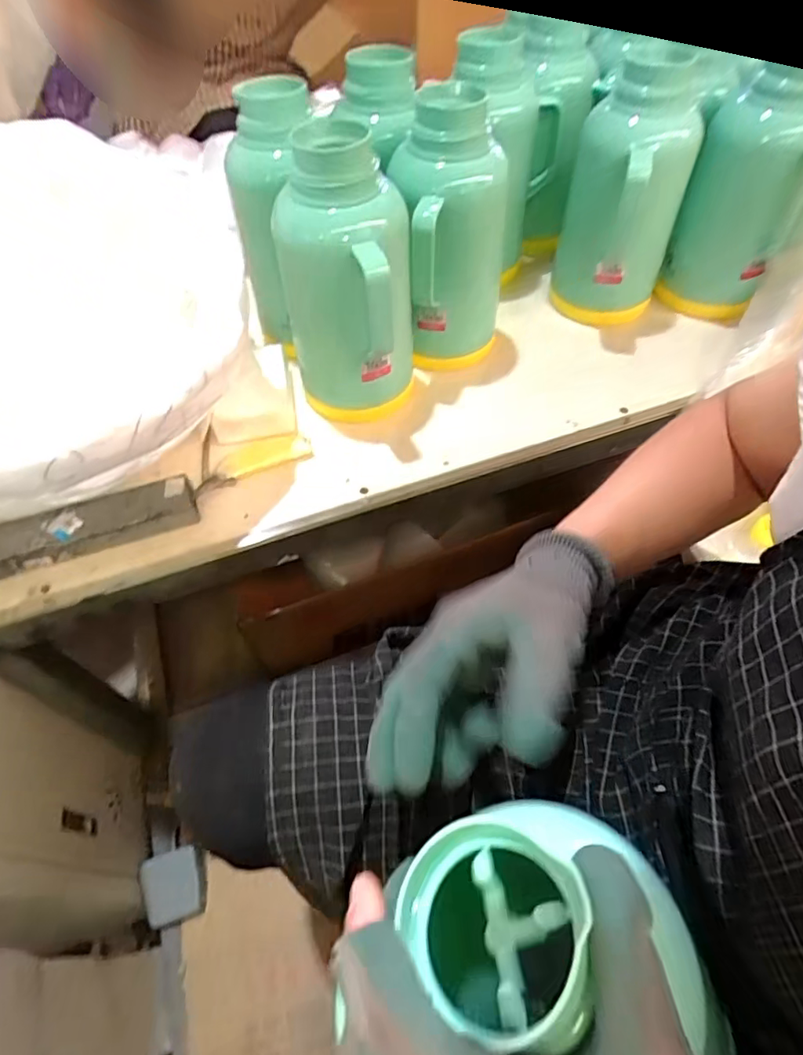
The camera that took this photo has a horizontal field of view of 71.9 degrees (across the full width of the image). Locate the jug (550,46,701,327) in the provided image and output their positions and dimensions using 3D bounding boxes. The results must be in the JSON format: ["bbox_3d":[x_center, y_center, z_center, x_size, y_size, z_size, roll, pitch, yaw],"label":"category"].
[{"bbox_3d":[0.266,-0.376,0.651,0.114,0.259,0.117,-21,56,-13],"label":"jug"}]

